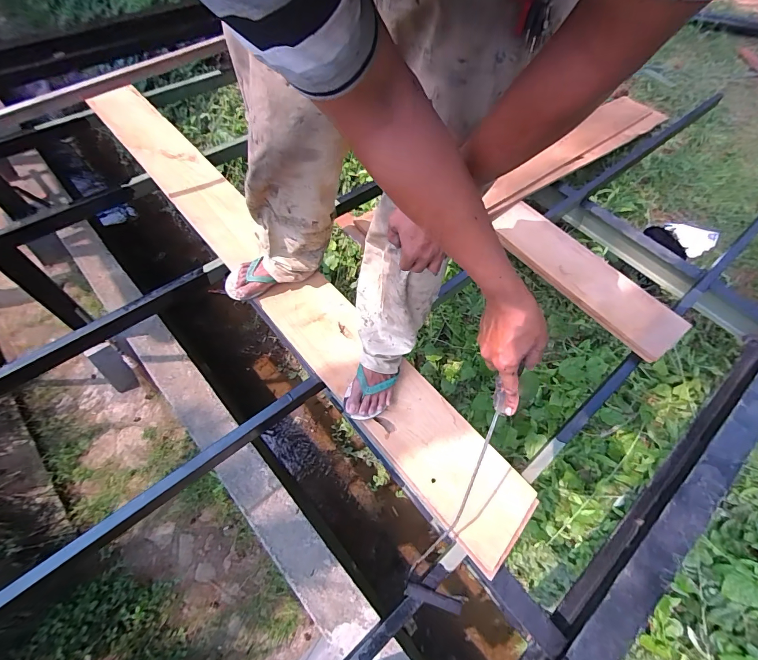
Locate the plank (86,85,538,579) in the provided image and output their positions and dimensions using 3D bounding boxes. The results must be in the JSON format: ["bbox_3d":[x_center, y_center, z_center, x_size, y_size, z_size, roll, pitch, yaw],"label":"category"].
[{"bbox_3d":[-0.360,-0.223,1.118,0.198,0.056,1.968,-37,67,-19],"label":"plank"}]

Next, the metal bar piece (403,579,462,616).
[{"bbox_3d":[0.107,0.525,0.730,0.120,0.019,0.024,22,61,-1],"label":"metal bar piece"}]

